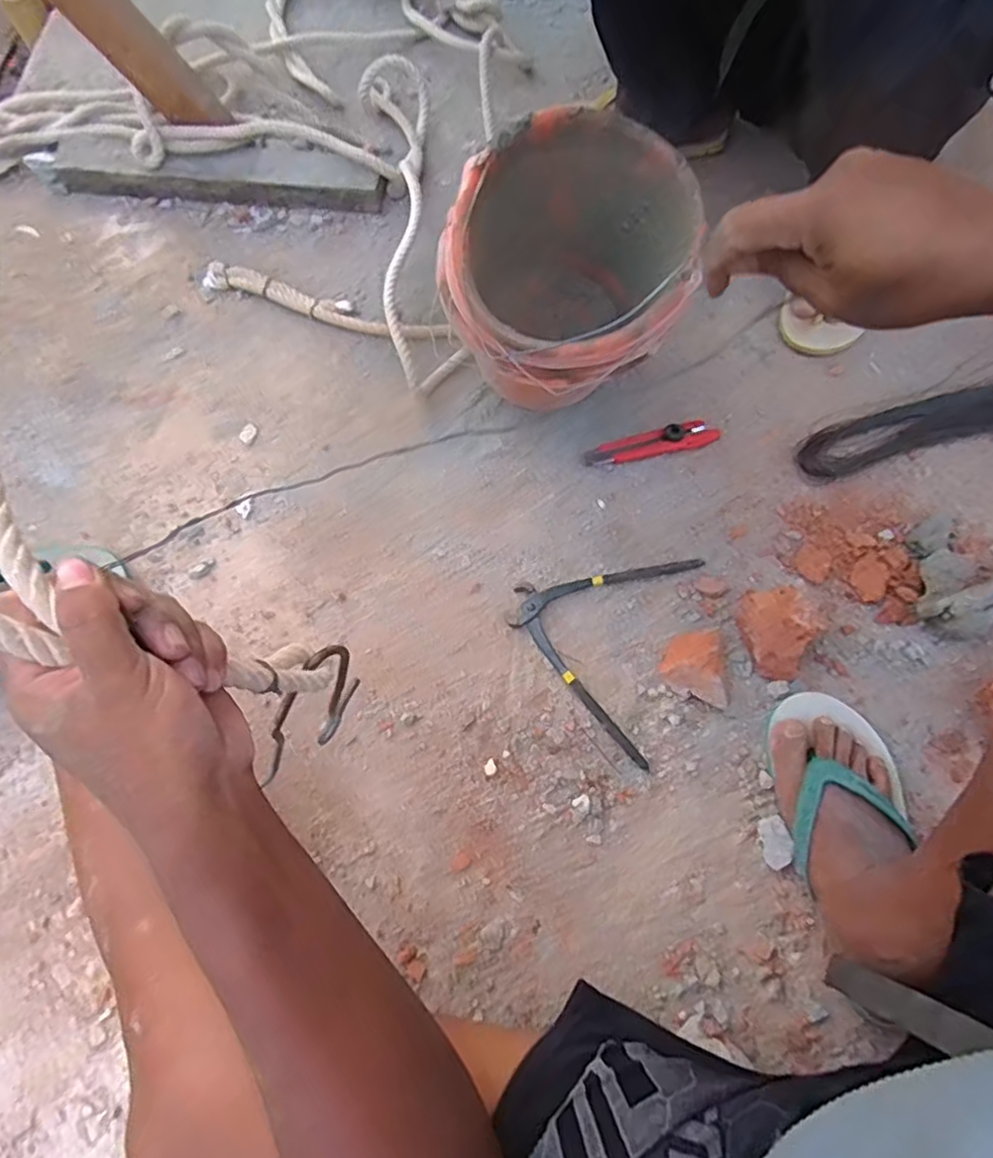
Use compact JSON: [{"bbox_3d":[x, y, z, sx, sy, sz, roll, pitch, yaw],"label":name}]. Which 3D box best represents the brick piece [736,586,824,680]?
[{"bbox_3d":[0.289,0.053,0.675,0.068,0.057,0.090,-21,73,-6],"label":"brick piece"}]

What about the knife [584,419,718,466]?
[{"bbox_3d":[0.178,-0.157,0.769,0.156,0.013,0.033,-12,72,-3],"label":"knife"}]

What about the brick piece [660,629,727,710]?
[{"bbox_3d":[0.201,0.089,0.668,0.067,0.040,0.075,2,72,2],"label":"brick piece"}]

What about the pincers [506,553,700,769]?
[{"bbox_3d":[0.100,0.062,0.691,0.172,0.026,0.219,16,73,6],"label":"pincers"}]

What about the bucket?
[{"bbox_3d":[0.070,-0.287,0.651,0.214,0.185,0.248,31,75,10],"label":"bucket"}]

